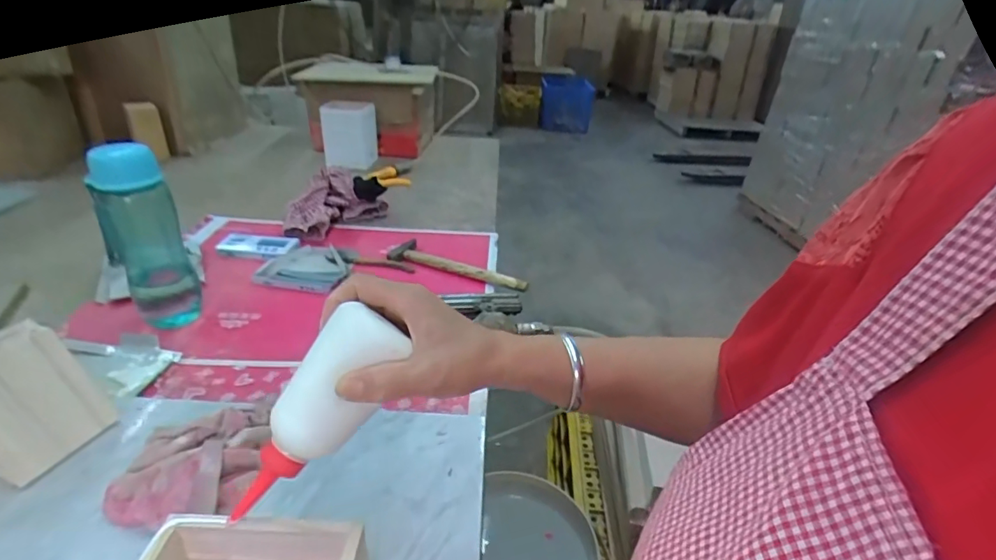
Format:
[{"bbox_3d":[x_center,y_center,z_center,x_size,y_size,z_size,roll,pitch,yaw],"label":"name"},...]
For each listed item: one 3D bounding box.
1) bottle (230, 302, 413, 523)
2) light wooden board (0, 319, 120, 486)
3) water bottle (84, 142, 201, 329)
[{"bbox_3d":[-0.119,0.087,0.324,0.048,0.147,0.033,28,-7,37],"label":"bottle"},{"bbox_3d":[-0.425,0.107,0.447,0.027,0.125,0.093,-19,18,24],"label":"light wooden board"},{"bbox_3d":[-0.451,-0.056,0.636,0.083,0.230,0.064,-17,35,-32],"label":"water bottle"}]

